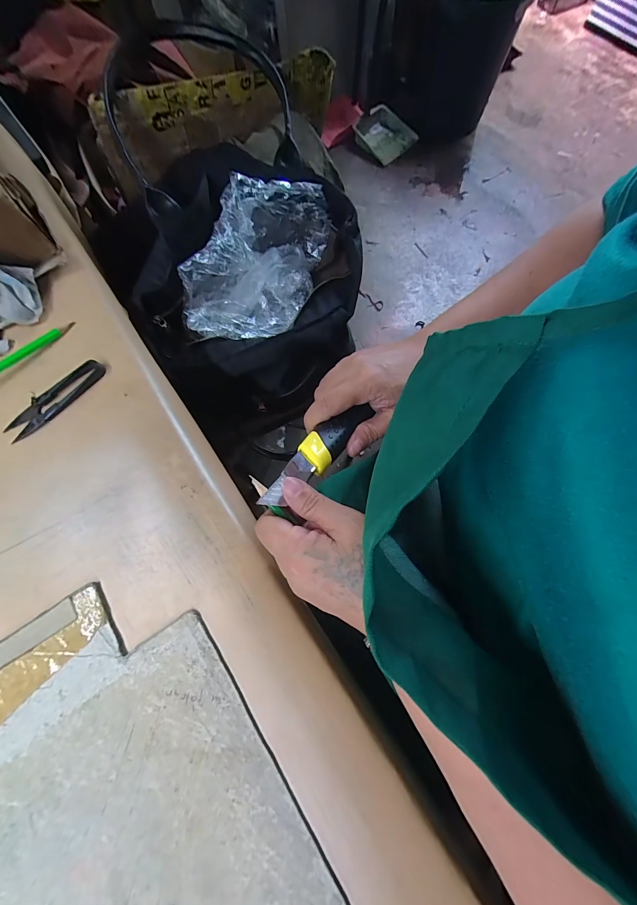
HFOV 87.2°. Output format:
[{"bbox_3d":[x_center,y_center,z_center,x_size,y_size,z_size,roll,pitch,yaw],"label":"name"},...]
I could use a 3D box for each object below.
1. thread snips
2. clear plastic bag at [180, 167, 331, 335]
[{"bbox_3d":[-0.234,-0.049,0.297,0.023,0.007,0.095,41,77,12],"label":"thread snips"},{"bbox_3d":[-0.087,-0.247,0.453,0.149,0.098,0.231,18,73,6],"label":"clear plastic bag"}]

